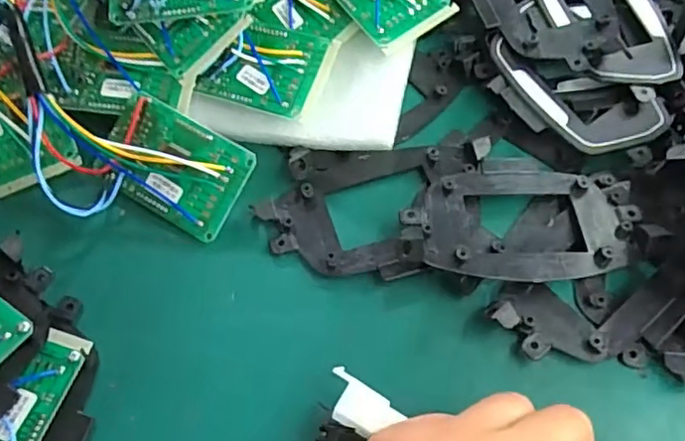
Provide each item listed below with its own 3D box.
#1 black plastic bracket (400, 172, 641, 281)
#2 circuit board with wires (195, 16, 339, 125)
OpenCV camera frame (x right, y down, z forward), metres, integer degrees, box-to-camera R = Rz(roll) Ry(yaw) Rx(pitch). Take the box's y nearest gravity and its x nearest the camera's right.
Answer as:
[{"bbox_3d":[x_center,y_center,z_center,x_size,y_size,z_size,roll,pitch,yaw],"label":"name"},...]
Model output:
[{"bbox_3d":[0.088,0.002,0.291,0.110,0.015,0.060,-3,61,-2],"label":"black plastic bracket"},{"bbox_3d":[-0.038,-0.084,0.323,0.063,0.014,0.054,20,63,11],"label":"circuit board with wires"}]

